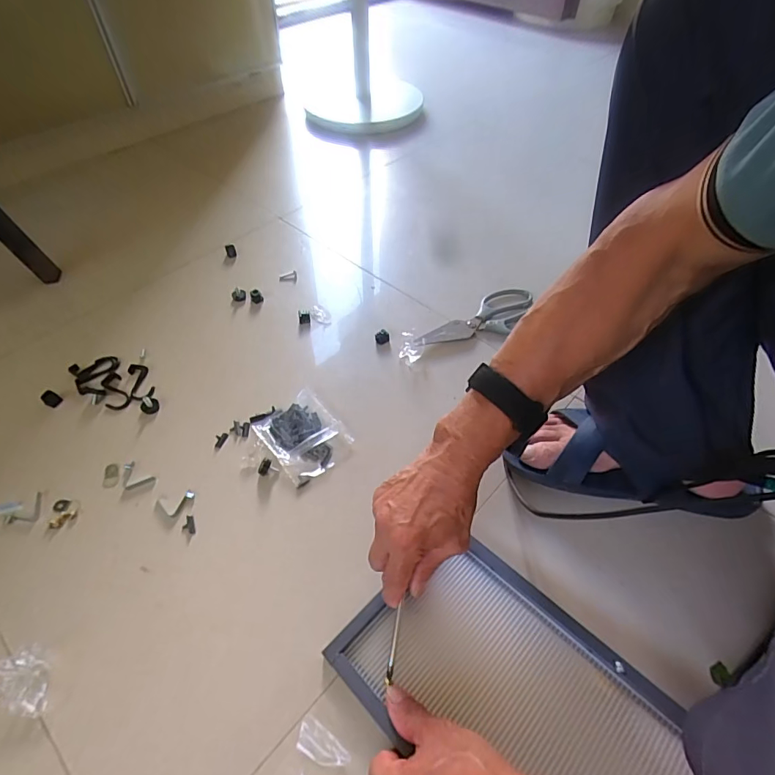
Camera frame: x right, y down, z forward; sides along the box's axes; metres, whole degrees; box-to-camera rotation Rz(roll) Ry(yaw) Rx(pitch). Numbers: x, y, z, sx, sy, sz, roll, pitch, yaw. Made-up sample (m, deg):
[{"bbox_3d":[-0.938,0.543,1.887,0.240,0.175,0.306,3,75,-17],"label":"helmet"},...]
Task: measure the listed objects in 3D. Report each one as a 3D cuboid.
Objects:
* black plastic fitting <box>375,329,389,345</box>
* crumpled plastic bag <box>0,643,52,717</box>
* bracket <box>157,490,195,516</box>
[{"bbox_3d":[-0.007,-0.071,0.633,0.020,0.017,0.017,0,51,0],"label":"black plastic fitting"},{"bbox_3d":[-0.299,0.239,0.372,0.040,0.031,0.045,8,52,6],"label":"crumpled plastic bag"},{"bbox_3d":[-0.225,0.123,0.480,0.039,0.004,0.025,-15,53,-12],"label":"bracket"}]

